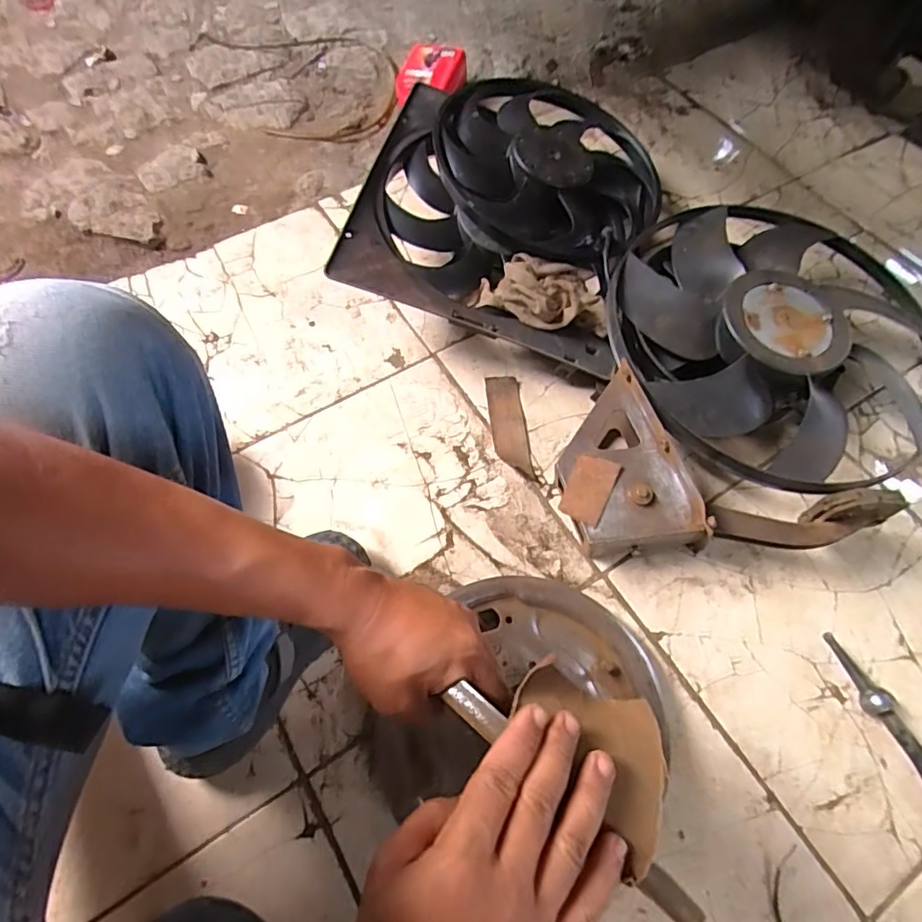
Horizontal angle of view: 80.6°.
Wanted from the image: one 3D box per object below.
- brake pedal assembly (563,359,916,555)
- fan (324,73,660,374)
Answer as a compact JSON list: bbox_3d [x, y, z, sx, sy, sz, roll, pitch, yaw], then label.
[{"bbox_3d":[0.305,0.001,0.691,0.358,0.109,0.225,1,63,0],"label":"brake pedal assembly"},{"bbox_3d":[0.080,-0.404,0.853,0.407,0.140,0.512,13,63,6],"label":"fan"}]

